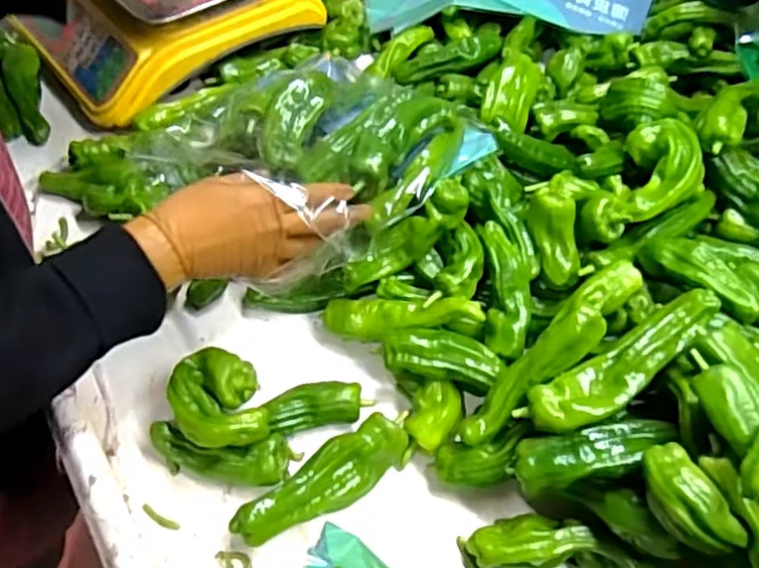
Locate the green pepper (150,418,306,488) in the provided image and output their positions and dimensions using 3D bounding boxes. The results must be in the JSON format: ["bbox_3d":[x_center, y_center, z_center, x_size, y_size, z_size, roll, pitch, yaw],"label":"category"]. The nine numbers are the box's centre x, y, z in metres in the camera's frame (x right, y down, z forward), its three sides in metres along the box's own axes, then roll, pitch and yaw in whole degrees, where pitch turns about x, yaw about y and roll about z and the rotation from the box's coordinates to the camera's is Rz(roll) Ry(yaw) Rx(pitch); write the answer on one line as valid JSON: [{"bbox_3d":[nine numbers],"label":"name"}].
[{"bbox_3d":[-0.130,0.143,0.545,0.119,0.032,0.044,6,54,0],"label":"green pepper"}]

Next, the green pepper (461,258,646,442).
[{"bbox_3d":[0.144,0.051,0.539,0.205,0.040,0.043,-43,67,-14],"label":"green pepper"}]

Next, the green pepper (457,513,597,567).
[{"bbox_3d":[0.114,0.201,0.518,0.100,0.028,0.042,-12,55,6],"label":"green pepper"}]

